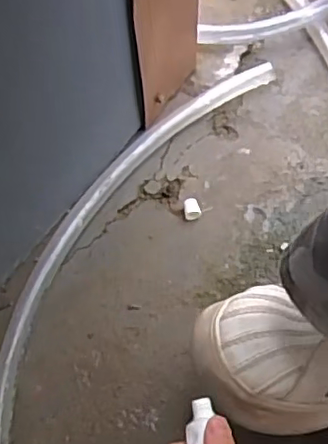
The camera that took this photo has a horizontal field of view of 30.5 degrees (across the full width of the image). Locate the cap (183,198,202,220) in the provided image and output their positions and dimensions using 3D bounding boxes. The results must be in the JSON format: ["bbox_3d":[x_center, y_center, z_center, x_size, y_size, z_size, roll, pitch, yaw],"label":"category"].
[{"bbox_3d":[0.030,-0.013,0.641,0.017,0.017,0.022,-2,64,1],"label":"cap"}]

